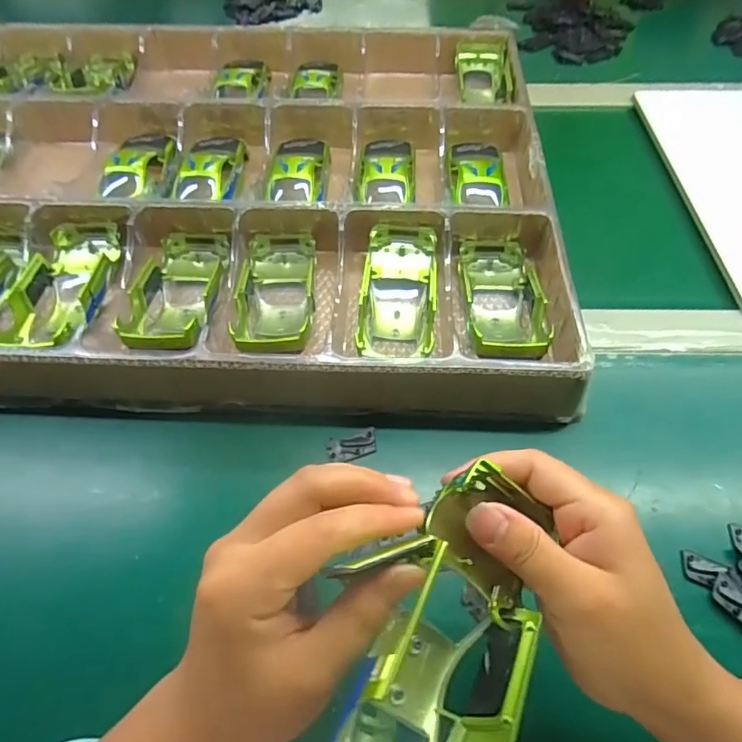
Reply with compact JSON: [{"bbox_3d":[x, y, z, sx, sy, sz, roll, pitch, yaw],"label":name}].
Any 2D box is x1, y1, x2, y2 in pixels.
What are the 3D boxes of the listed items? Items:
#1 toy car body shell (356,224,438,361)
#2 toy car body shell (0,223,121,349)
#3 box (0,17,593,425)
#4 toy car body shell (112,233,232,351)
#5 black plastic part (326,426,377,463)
[{"bbox_3d":[0.021,-0.061,0.390,0.053,0.030,0.112,3,56,3],"label":"toy car body shell"},{"bbox_3d":[-0.230,-0.061,0.390,0.062,0.042,0.135,-4,56,-2],"label":"toy car body shell"},{"bbox_3d":[-0.177,-0.176,0.466,0.636,0.052,0.458,1,56,2],"label":"box"},{"bbox_3d":[-0.142,-0.057,0.390,0.060,0.035,0.138,-3,42,-1],"label":"toy car body shell"},{"bbox_3d":[-0.012,0.050,0.343,0.033,0.005,0.017,-14,57,-9],"label":"black plastic part"}]

